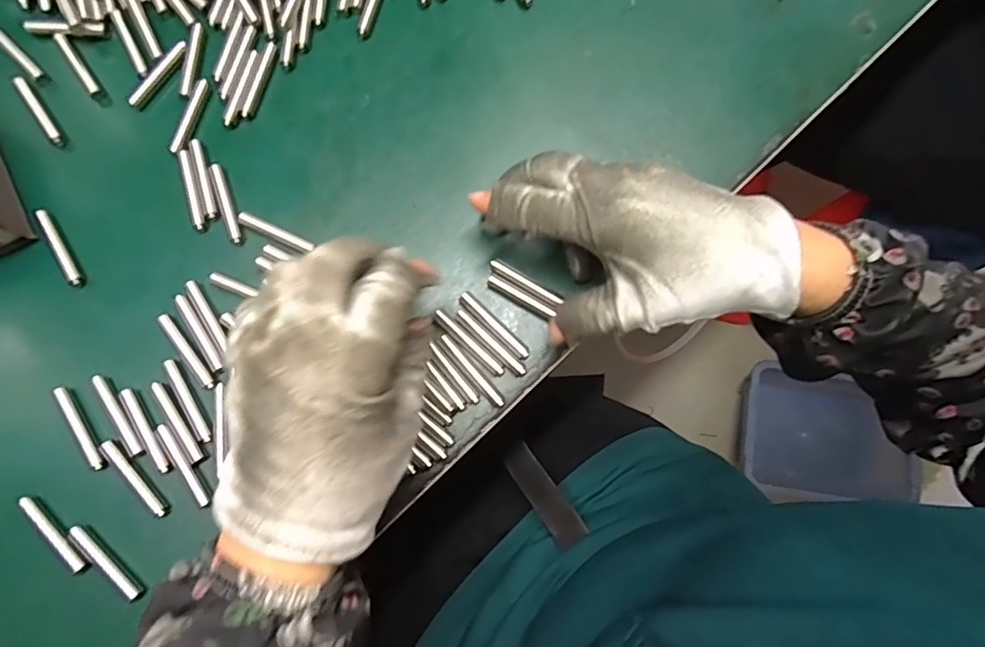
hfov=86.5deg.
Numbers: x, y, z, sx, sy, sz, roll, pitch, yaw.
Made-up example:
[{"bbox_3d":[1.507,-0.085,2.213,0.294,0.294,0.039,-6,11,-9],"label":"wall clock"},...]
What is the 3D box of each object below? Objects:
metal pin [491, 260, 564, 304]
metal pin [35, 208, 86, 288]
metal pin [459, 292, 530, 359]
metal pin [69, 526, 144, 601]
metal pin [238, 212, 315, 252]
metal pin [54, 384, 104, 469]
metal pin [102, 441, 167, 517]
[{"bbox_3d":[0.019,-0.023,0.290,0.043,0.007,0.007,32,80,4],"label":"metal pin"},{"bbox_3d":[-0.244,-0.043,0.295,0.007,0.006,0.050,-30,81,-7],"label":"metal pin"},{"bbox_3d":[0.001,0.001,0.286,0.048,0.004,0.008,44,81,6],"label":"metal pin"},{"bbox_3d":[-0.195,0.120,0.263,0.048,0.004,0.006,42,81,6],"label":"metal pin"},{"bbox_3d":[-0.123,-0.051,0.295,0.044,0.007,0.006,25,79,3],"label":"metal pin"},{"bbox_3d":[-0.217,0.055,0.275,0.006,0.004,0.049,-35,82,-8],"label":"metal pin"},{"bbox_3d":[-0.185,0.079,0.269,0.007,0.004,0.049,-43,83,-9],"label":"metal pin"}]

